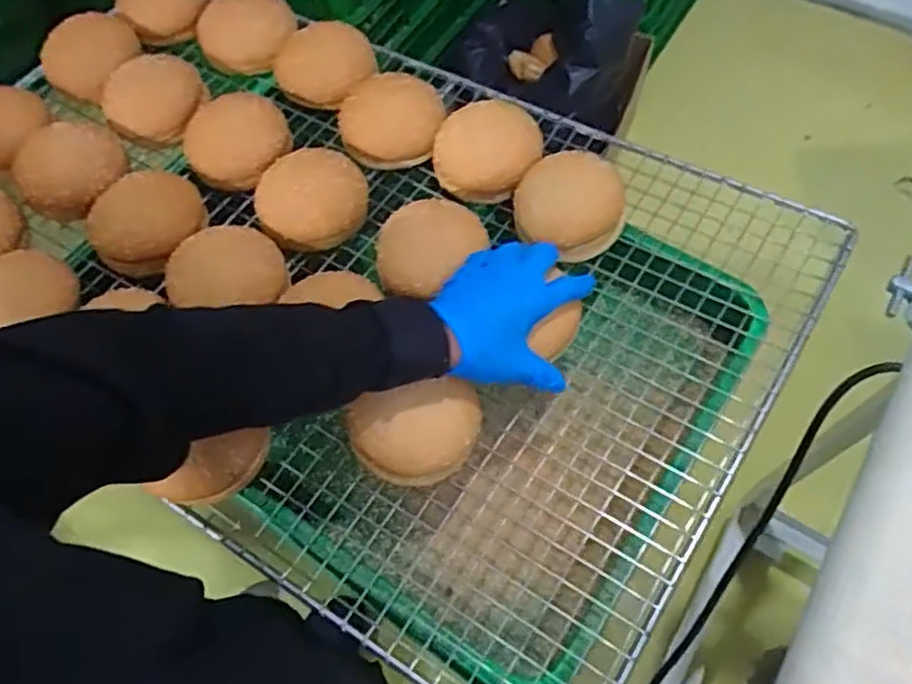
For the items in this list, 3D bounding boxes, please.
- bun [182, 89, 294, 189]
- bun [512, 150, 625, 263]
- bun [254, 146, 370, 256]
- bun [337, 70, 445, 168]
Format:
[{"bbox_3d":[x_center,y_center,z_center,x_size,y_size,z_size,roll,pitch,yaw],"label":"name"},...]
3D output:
[{"bbox_3d":[-0.229,-0.211,0.729,0.108,0.039,0.101,-24,64,-9],"label":"bun"},{"bbox_3d":[0.106,-0.132,0.657,0.101,0.044,0.098,8,63,7],"label":"bun"},{"bbox_3d":[-0.138,-0.139,0.668,0.106,0.040,0.090,-17,63,-6],"label":"bun"},{"bbox_3d":[-0.067,-0.234,0.723,0.107,0.049,0.093,-7,63,-1],"label":"bun"}]

